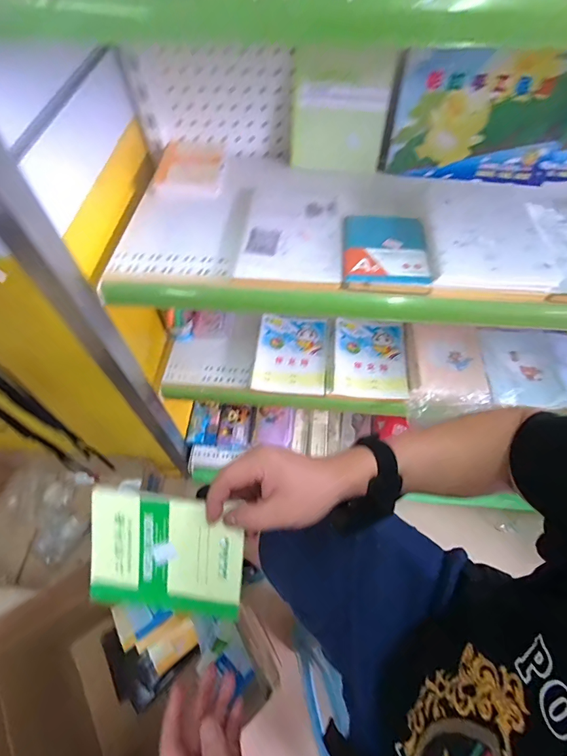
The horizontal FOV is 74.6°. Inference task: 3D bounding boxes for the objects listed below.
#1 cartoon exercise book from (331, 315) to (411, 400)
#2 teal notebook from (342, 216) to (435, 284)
[{"bbox_3d":[0.173,-0.041,0.746,0.139,0.013,0.182,4,58,4],"label":"cartoon exercise book"},{"bbox_3d":[0.139,-0.178,0.508,0.110,0.013,0.132,4,58,3],"label":"teal notebook"}]

